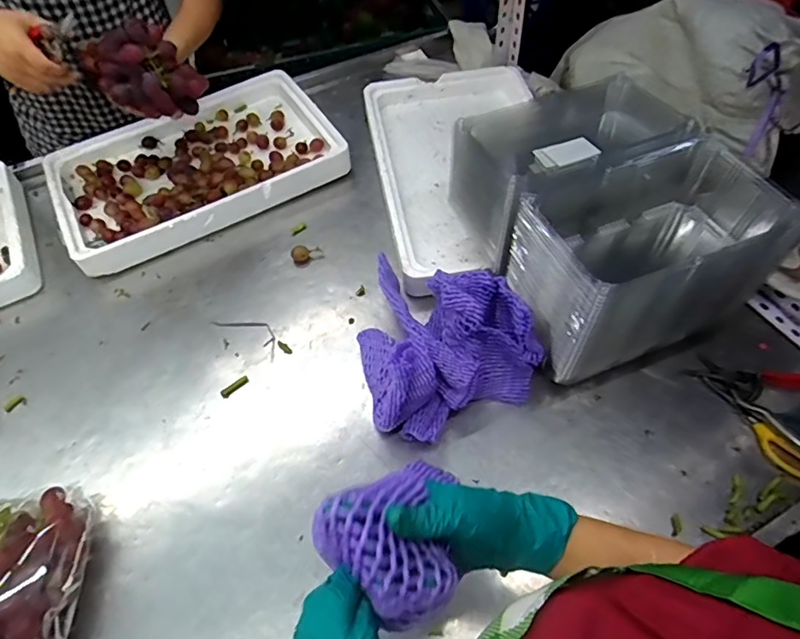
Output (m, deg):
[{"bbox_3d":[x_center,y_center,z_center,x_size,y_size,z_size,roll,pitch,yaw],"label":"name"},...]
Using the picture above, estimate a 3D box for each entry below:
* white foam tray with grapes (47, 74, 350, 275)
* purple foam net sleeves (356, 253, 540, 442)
[{"bbox_3d":[-0.386,-0.307,0.967,0.489,0.044,0.376,-29,60,-14],"label":"white foam tray with grapes"},{"bbox_3d":[0.032,0.011,0.640,0.199,0.133,0.228,-24,57,-12],"label":"purple foam net sleeves"}]

